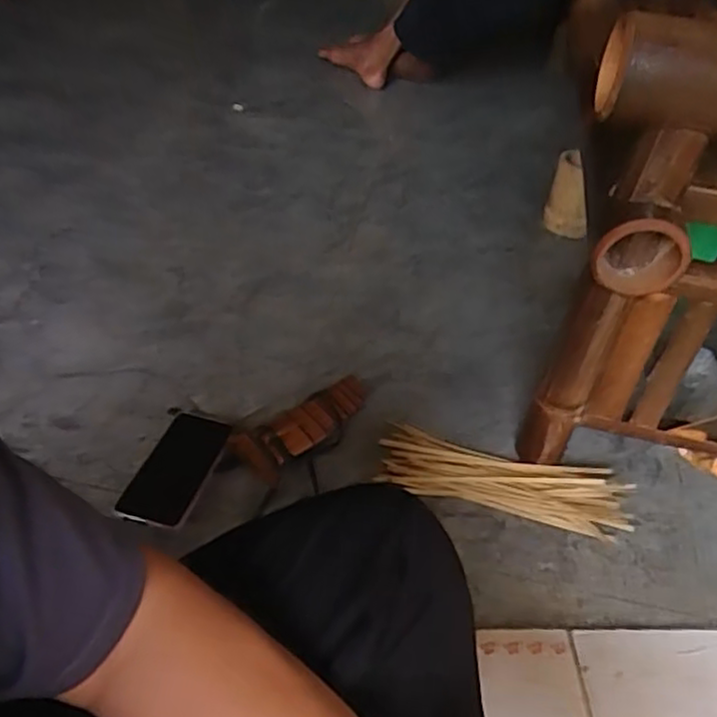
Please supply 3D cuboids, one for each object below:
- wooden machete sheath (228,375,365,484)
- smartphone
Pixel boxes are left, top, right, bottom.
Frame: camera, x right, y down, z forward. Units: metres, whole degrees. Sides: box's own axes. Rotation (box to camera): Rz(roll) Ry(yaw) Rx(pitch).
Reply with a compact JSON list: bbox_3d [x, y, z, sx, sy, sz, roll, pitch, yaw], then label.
[{"bbox_3d":[-0.060,0.081,0.876,0.207,0.039,0.081,-30,55,-33],"label":"wooden machete sheath"},{"bbox_3d":[-0.218,0.131,0.833,0.091,0.012,0.151,14,56,17],"label":"smartphone"}]

